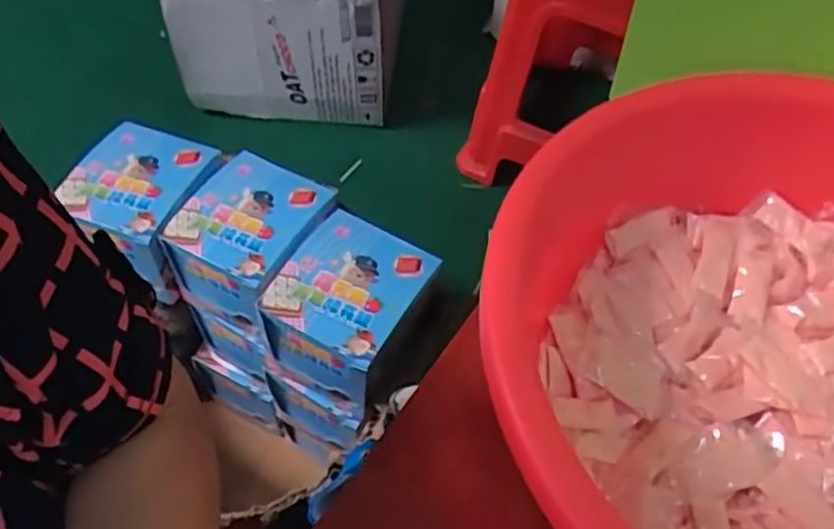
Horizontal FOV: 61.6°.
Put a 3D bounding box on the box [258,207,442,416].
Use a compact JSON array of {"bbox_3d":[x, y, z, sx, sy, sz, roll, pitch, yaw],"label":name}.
[{"bbox_3d":[-0.078,0.061,0.801,0.148,0.116,0.190,25,57,18],"label":"box"}]

